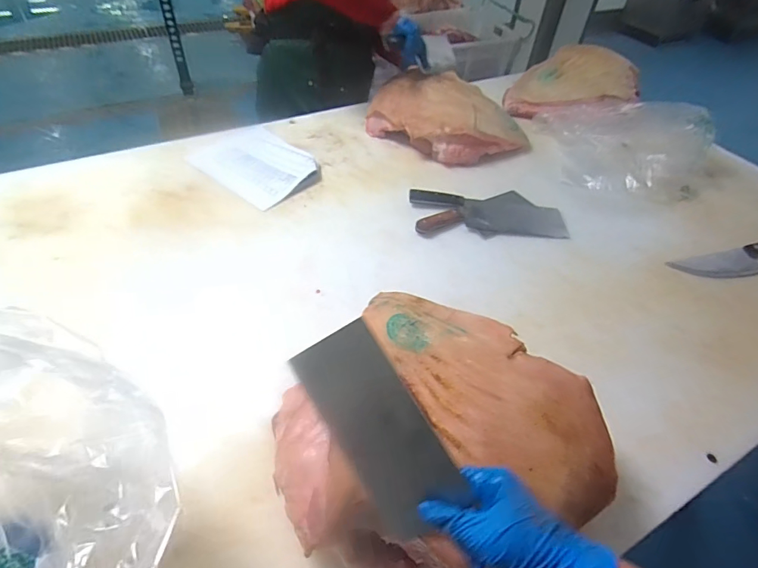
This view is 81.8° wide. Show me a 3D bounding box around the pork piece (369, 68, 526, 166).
[{"bbox_3d":[0.191,-0.454,1.173,0.356,0.124,0.296,-22,53,-22],"label":"pork piece"}]

